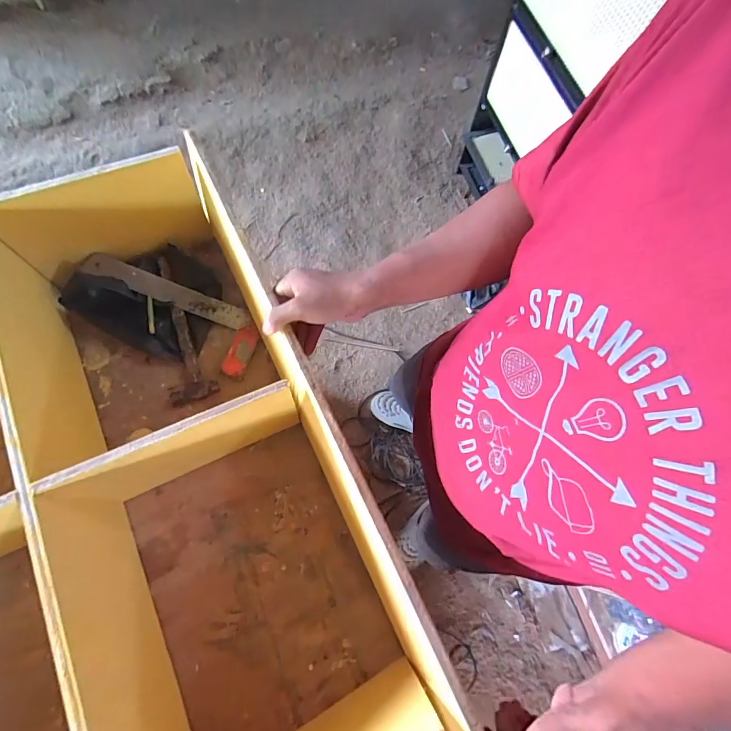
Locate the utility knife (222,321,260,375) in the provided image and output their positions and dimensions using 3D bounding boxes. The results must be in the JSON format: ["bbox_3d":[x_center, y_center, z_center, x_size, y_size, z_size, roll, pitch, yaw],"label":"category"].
[{"bbox_3d":[-0.212,-0.028,0.688,0.039,0.007,0.096,19,70,4],"label":"utility knife"}]

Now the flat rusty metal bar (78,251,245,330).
[{"bbox_3d":[-0.331,-0.124,0.685,0.263,0.011,0.042,21,70,-11],"label":"flat rusty metal bar"}]

